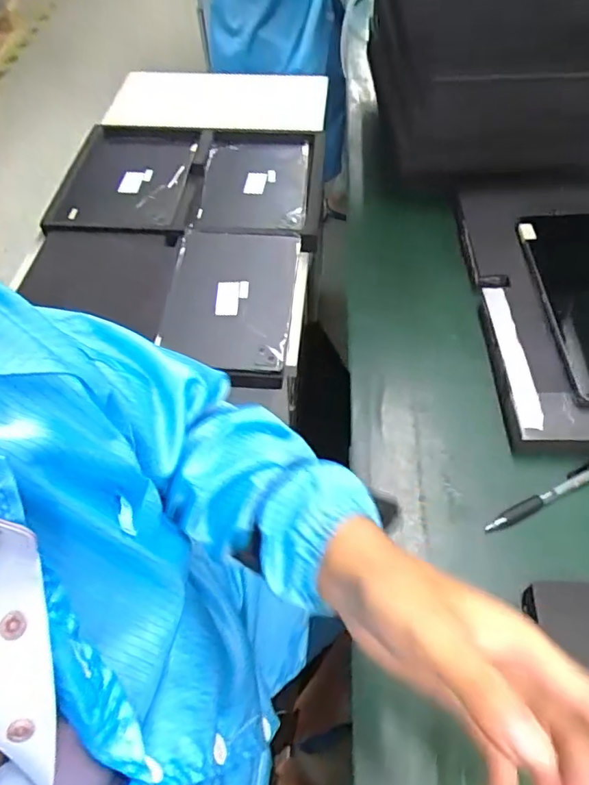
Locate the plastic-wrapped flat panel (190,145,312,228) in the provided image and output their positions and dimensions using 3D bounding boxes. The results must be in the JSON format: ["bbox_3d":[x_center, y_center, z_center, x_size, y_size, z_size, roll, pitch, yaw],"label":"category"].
[{"bbox_3d":[-0.067,-0.345,0.908,0.175,0.030,0.259,2,55,2],"label":"plastic-wrapped flat panel"}]

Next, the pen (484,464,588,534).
[{"bbox_3d":[0.221,0.086,0.459,0.138,0.014,0.015,-24,58,-15],"label":"pen"}]

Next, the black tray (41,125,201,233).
[{"bbox_3d":[-0.280,-0.365,0.913,0.207,0.034,0.306,-1,55,0],"label":"black tray"}]

